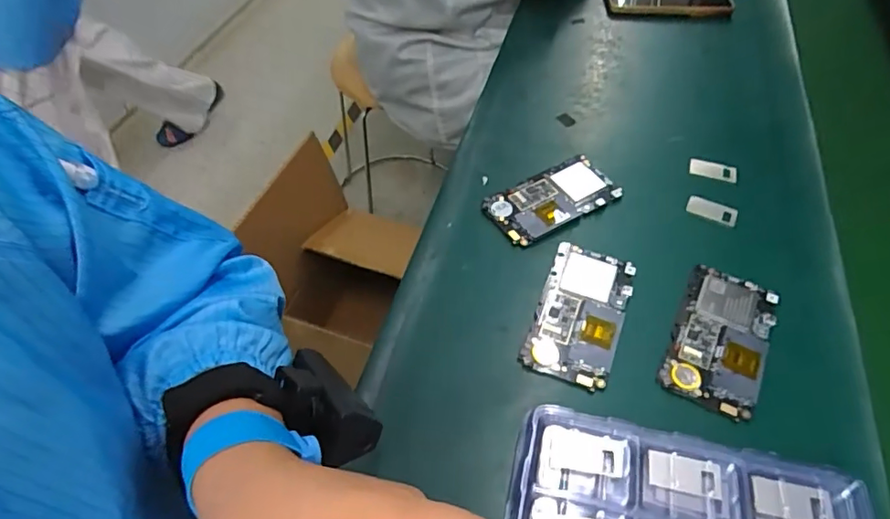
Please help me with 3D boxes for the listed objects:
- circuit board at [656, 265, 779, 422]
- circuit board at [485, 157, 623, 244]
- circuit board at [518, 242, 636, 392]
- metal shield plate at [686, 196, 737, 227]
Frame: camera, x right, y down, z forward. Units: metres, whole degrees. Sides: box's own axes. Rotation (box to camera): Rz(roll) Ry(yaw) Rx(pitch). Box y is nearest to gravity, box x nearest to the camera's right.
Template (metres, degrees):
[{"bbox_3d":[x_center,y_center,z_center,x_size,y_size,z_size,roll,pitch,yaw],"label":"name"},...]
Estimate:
[{"bbox_3d":[0.212,0.058,0.412,0.064,0.005,0.123,25,56,16],"label":"circuit board"},{"bbox_3d":[0.101,-0.057,0.507,0.121,0.009,0.065,-20,56,-17],"label":"circuit board"},{"bbox_3d":[0.108,0.040,0.430,0.065,0.005,0.124,19,54,12],"label":"circuit board"},{"bbox_3d":[0.246,-0.045,0.497,0.044,0.004,0.020,21,66,10],"label":"metal shield plate"}]

